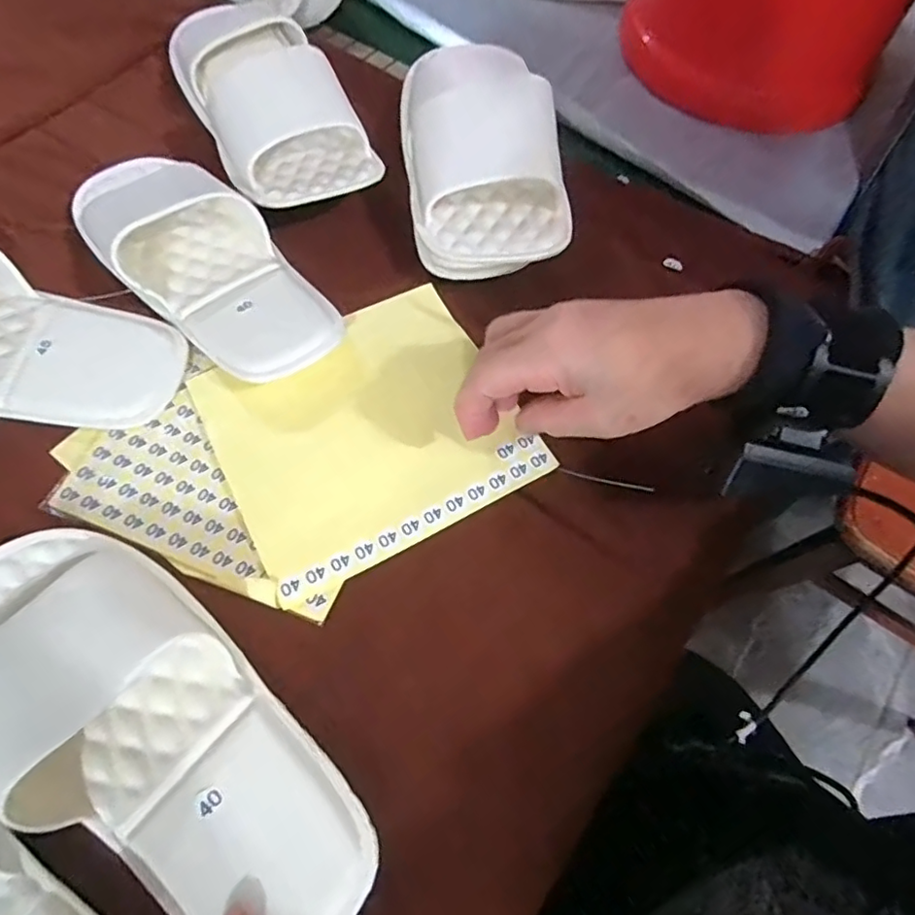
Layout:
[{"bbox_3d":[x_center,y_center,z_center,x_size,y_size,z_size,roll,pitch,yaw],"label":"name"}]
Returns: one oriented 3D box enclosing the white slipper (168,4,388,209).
[{"bbox_3d":[-0.147,-0.271,0.440,0.101,0.061,0.261,-24,67,-13],"label":"white slipper"}]

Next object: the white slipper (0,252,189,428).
[{"bbox_3d":[-0.281,-0.070,0.347,0.227,0.050,0.101,16,64,6],"label":"white slipper"}]

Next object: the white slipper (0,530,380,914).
[{"bbox_3d":[-0.137,0.115,0.252,0.230,0.050,0.094,37,68,10],"label":"white slipper"}]

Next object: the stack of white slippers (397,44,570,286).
[{"bbox_3d":[0.013,-0.225,0.420,0.105,0.064,0.234,-8,64,-6],"label":"stack of white slippers"}]

